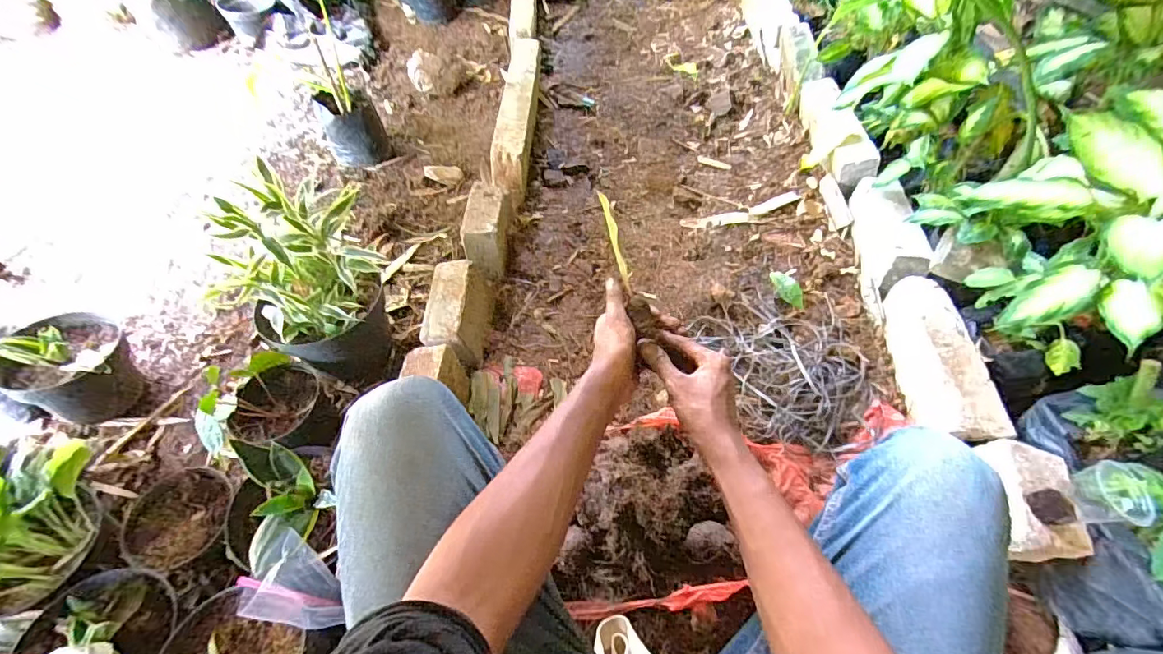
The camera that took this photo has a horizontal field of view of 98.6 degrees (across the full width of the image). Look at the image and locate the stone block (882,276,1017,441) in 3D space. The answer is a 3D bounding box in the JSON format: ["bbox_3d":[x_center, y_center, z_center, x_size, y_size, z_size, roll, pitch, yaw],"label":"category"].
[{"bbox_3d":[0.607,0.058,0.861,0.074,0.124,0.318,3,56,5],"label":"stone block"}]

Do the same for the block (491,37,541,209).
[{"bbox_3d":[-0.163,-0.566,1.364,0.087,0.159,0.608,-1,55,3],"label":"block"}]

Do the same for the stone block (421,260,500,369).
[{"bbox_3d":[-0.233,-0.028,0.963,0.099,0.111,0.212,1,56,4],"label":"stone block"}]

